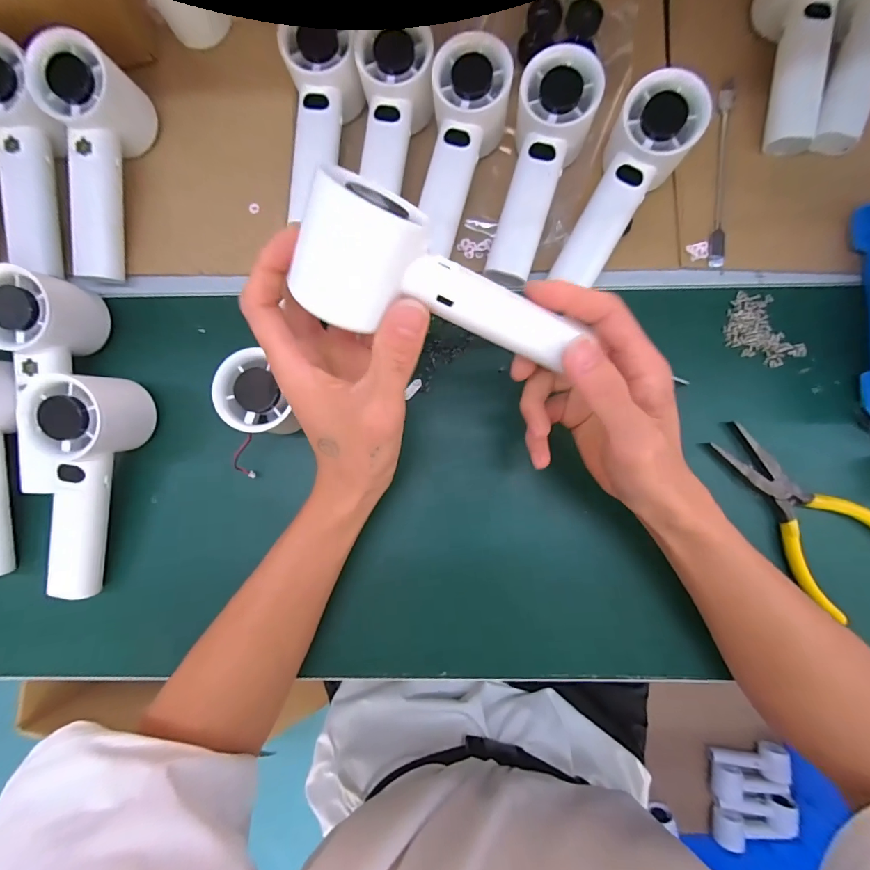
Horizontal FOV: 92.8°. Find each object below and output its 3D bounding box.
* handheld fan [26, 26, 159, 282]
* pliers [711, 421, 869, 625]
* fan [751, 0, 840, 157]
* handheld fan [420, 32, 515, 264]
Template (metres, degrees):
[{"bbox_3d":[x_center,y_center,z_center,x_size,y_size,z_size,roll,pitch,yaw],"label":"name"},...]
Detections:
[{"bbox_3d":[-0.257,-0.201,0.320,0.052,0.058,0.157,7,102,2],"label":"handheld fan"},{"bbox_3d":[0.269,0.055,0.305,0.071,0.014,0.144,-42,85,-4],"label":"pliers"},{"bbox_3d":[0.289,-0.306,0.325,0.054,0.047,0.160,2,99,1],"label":"fan"},{"bbox_3d":[0.019,-0.211,0.316,0.060,0.033,0.147,13,98,2],"label":"handheld fan"}]

